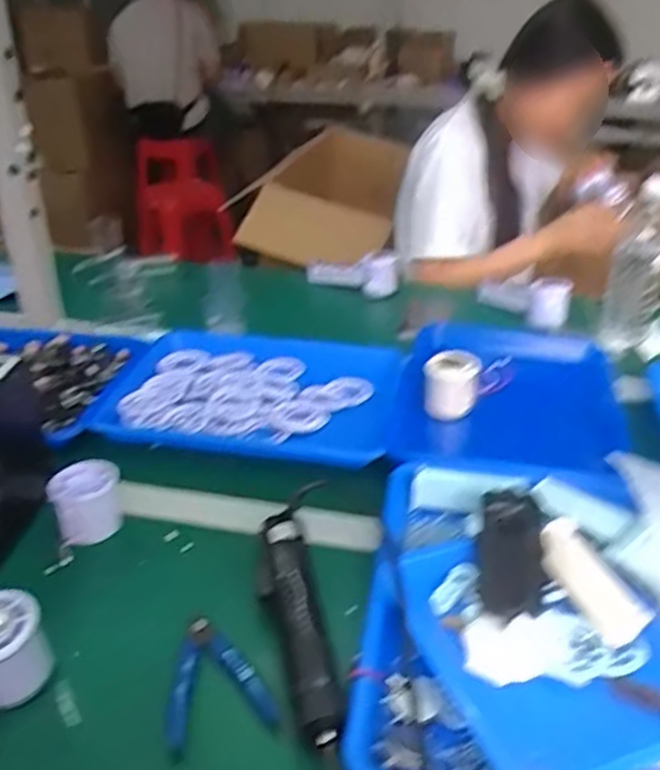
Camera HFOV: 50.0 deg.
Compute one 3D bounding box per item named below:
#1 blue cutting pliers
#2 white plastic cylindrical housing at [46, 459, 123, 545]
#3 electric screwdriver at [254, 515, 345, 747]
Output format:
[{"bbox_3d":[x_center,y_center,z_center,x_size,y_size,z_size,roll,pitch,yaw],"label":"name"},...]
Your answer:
[{"bbox_3d":[-0.085,0.213,0.514,0.075,0.020,0.103,-9,32,-14],"label":"blue cutting pliers"},{"bbox_3d":[-0.221,0.111,0.649,0.059,0.052,0.070,-12,33,-19],"label":"white plastic cylindrical housing"},{"bbox_3d":[-0.026,0.180,0.539,0.044,0.041,0.205,-7,32,-11],"label":"electric screwdriver"}]

